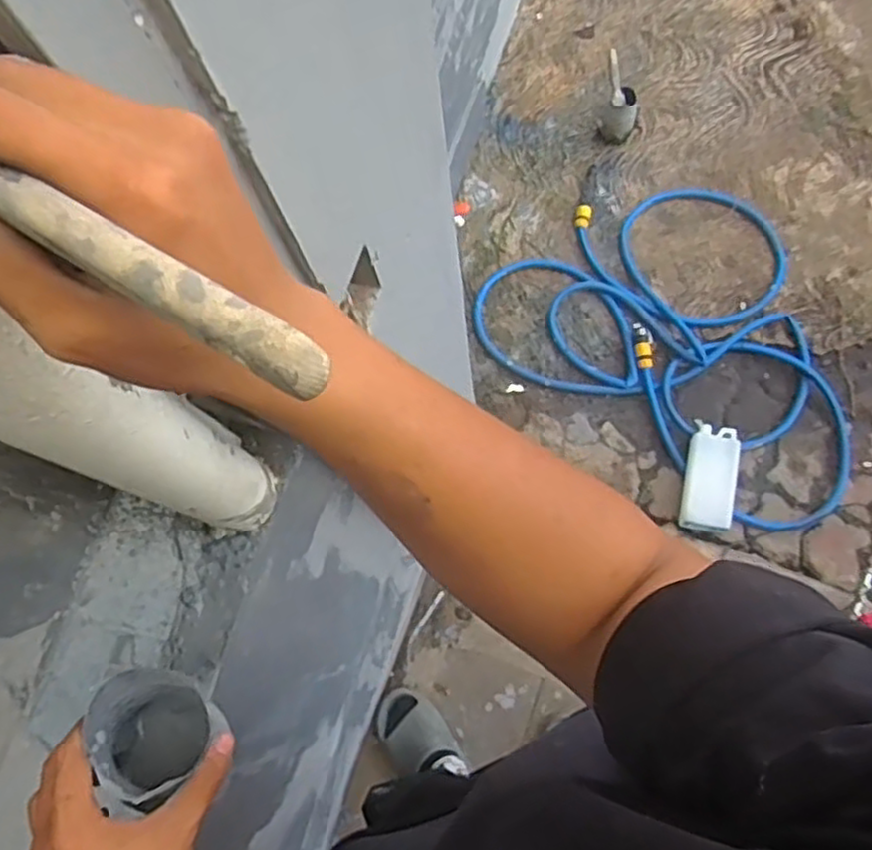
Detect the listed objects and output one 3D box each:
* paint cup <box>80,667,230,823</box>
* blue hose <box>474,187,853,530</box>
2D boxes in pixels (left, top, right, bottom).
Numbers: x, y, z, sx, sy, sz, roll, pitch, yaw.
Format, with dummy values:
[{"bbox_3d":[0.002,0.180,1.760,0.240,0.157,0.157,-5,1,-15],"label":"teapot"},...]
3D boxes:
[{"bbox_3d":[-0.177,0.194,0.457,0.070,0.076,0.073,-1,75,2],"label":"paint cup"},{"bbox_3d":[0.590,-0.231,1.614,0.886,0.066,0.656,35,79,13],"label":"blue hose"}]

